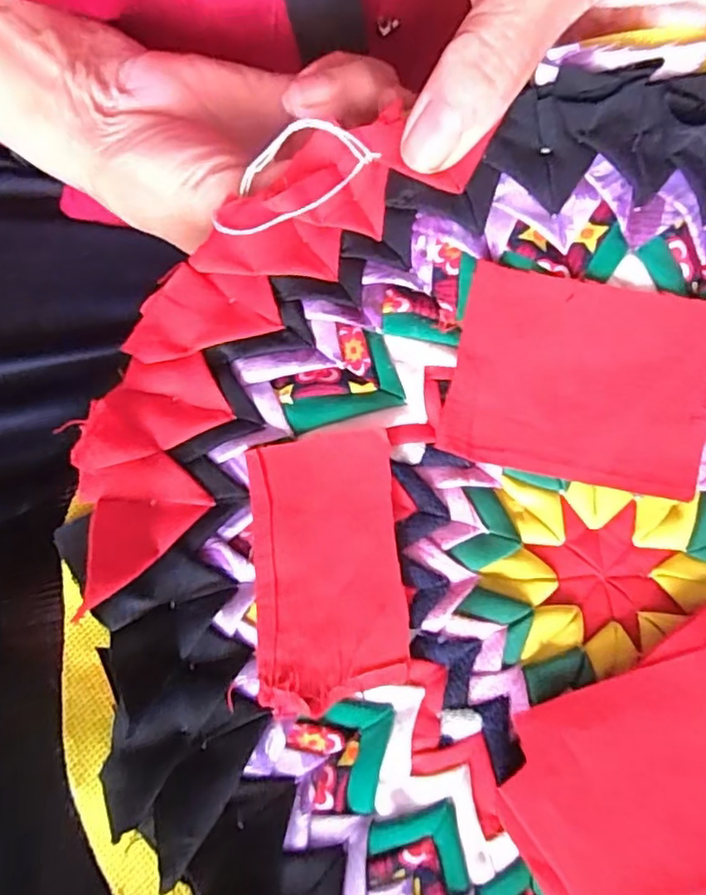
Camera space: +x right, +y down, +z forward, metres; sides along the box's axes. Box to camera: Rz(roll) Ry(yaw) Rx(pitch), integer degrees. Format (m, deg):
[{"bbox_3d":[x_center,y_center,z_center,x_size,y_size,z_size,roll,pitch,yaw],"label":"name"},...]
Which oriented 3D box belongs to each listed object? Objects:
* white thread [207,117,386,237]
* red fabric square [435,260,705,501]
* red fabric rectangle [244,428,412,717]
[{"bbox_3d":[-0.019,-0.080,0.183,0.050,0.017,0.021,-22,78,-3],"label":"white thread"},{"bbox_3d":[0.063,-0.019,0.170,0.071,0.009,0.054,11,78,4],"label":"red fabric square"},{"bbox_3d":[-0.007,0.032,0.165,0.039,0.005,0.070,-5,78,0],"label":"red fabric rectangle"}]

